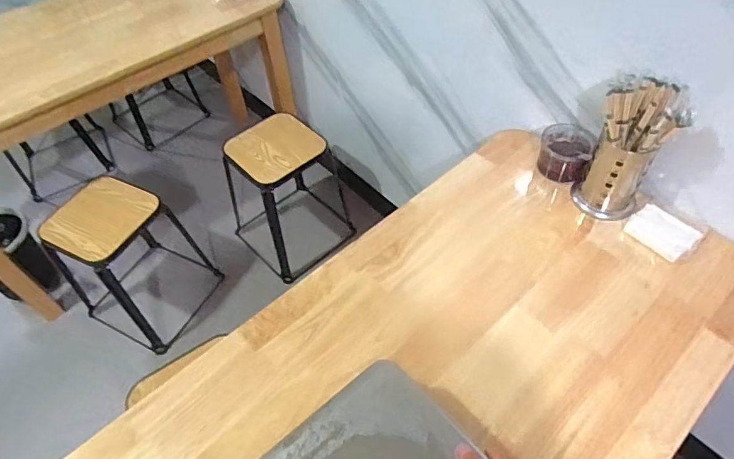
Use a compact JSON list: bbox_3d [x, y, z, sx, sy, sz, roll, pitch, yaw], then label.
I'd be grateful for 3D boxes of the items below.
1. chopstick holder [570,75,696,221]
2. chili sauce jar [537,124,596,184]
[{"bbox_3d":[0.489,-0.144,0.933,0.122,0.269,0.115,17,54,18],"label":"chopstick holder"},{"bbox_3d":[0.422,-0.161,1.054,0.105,0.088,0.093,13,53,15],"label":"chili sauce jar"}]

